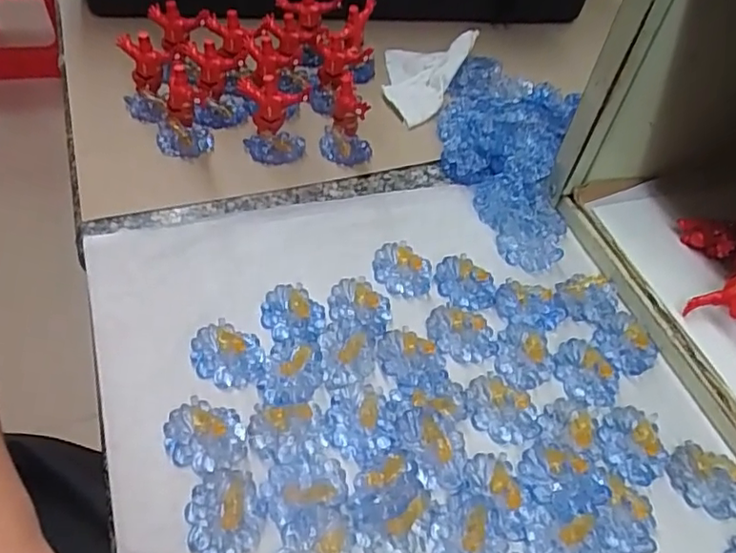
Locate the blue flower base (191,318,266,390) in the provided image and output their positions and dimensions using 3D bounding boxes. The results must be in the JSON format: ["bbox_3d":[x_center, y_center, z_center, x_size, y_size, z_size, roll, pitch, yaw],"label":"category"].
[{"bbox_3d":[-0.067,0.037,0.294,0.036,0.005,0.030,34,56,20],"label":"blue flower base"}]

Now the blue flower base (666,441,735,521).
[{"bbox_3d":[0.157,0.094,0.276,0.038,0.010,0.026,32,56,19],"label":"blue flower base"}]

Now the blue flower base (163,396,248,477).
[{"bbox_3d":[-0.071,0.070,0.268,0.038,0.007,0.029,19,52,10],"label":"blue flower base"}]

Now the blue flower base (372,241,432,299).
[{"bbox_3d":[0.020,-0.003,0.341,0.036,0.007,0.027,38,58,23],"label":"blue flower base"}]

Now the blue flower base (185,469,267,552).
[{"bbox_3d":[-0.059,0.097,0.247,0.031,0.010,0.038,-23,57,-21],"label":"blue flower base"}]

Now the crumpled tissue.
[{"bbox_3d":[0.036,-0.154,0.450,0.058,0.021,0.106,20,53,11],"label":"crumpled tissue"}]

